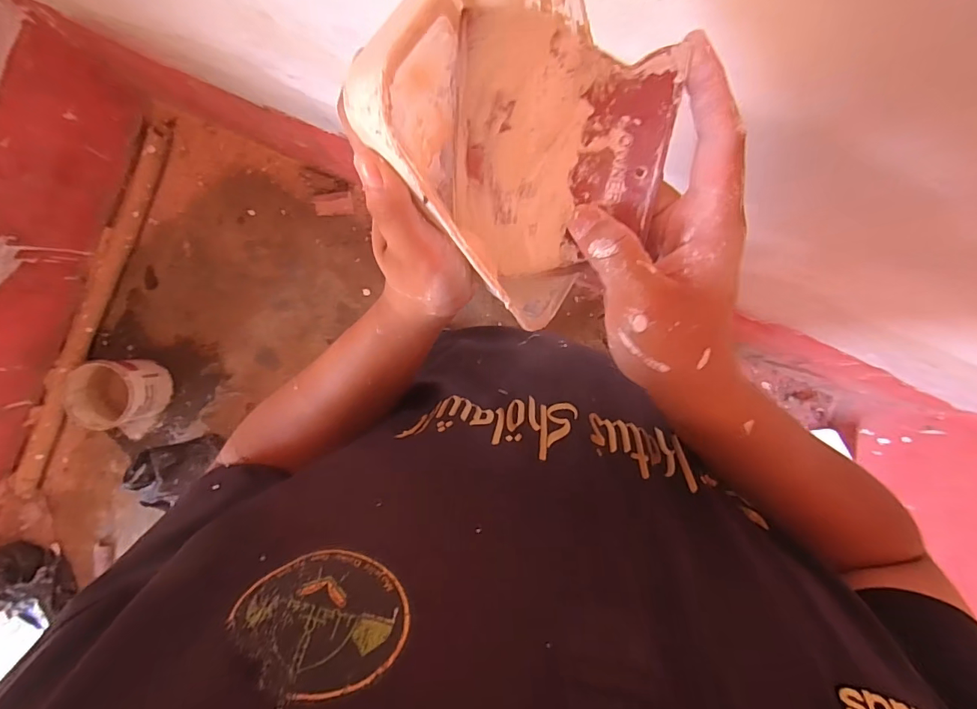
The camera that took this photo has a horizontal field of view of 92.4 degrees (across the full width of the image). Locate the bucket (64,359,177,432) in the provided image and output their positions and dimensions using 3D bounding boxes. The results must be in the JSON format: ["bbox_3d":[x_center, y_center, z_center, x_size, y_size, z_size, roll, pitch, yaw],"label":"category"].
[{"bbox_3d":[-1.036,0.107,1.329,0.189,0.176,0.180,0,91,2],"label":"bucket"}]

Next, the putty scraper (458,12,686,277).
[{"bbox_3d":[0.033,-0.097,0.232,0.101,0.005,0.115,10,119,11],"label":"putty scraper"}]

